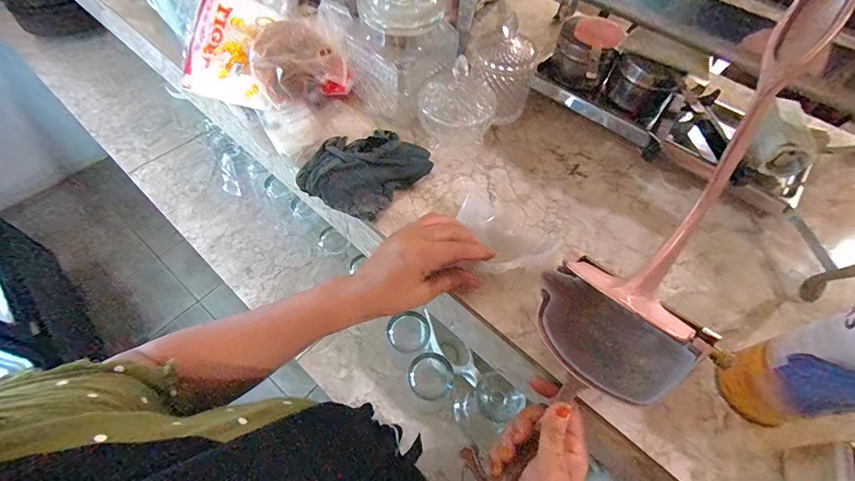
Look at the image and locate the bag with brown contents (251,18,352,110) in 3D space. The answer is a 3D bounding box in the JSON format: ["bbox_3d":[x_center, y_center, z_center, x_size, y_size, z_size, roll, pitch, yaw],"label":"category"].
[{"bbox_3d":[-0.181,-0.245,0.523,0.110,0.062,0.109,-28,64,-18],"label":"bag with brown contents"}]

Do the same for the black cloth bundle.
[{"bbox_3d":[-0.074,-0.088,0.462,0.102,0.032,0.136,36,63,18],"label":"black cloth bundle"}]

